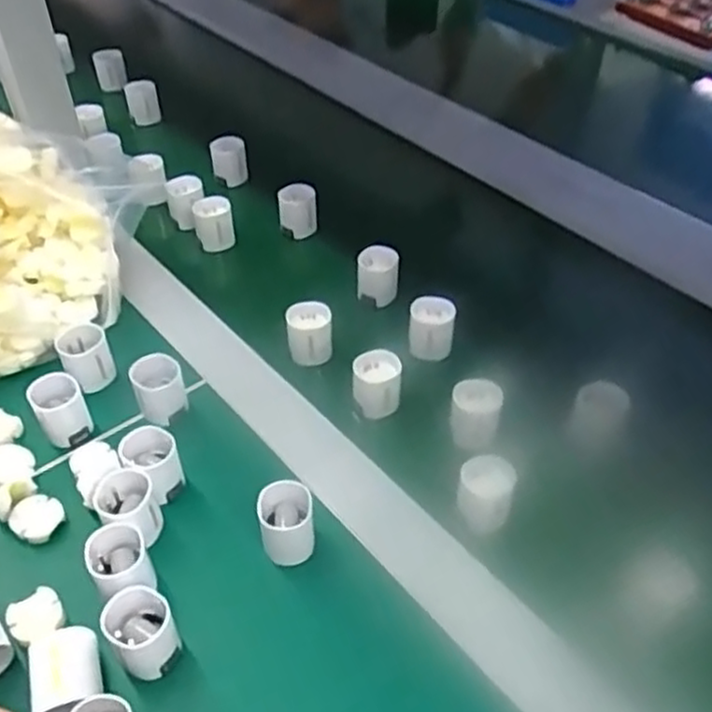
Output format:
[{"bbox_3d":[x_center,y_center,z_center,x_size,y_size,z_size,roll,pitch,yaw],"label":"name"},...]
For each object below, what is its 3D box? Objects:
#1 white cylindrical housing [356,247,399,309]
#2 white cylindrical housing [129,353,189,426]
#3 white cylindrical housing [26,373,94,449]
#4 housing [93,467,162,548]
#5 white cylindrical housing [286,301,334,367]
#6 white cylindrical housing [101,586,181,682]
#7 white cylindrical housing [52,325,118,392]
[{"bbox_3d":[0.016,-0.061,0.559,0.030,0.036,0.030,1,46,-1],"label":"white cylindrical housing"},{"bbox_3d":[-0.121,0.022,0.461,0.029,0.037,0.029,1,46,-1],"label":"white cylindrical housing"},{"bbox_3d":[-0.179,0.033,0.451,0.028,0.033,0.032,-25,52,-23],"label":"white cylindrical housing"},{"bbox_3d":[-0.122,0.085,0.400,0.030,0.039,0.035,-15,49,-16],"label":"housing"},{"bbox_3d":[-0.032,-0.016,0.512,0.029,0.033,0.029,1,46,-1],"label":"white cylindrical housing"},{"bbox_3d":[-0.101,0.135,0.354,0.029,0.040,0.032,-19,50,-19],"label":"white cylindrical housing"},{"bbox_3d":[-0.176,0.003,0.486,0.030,0.036,0.031,1,46,-1],"label":"white cylindrical housing"}]

